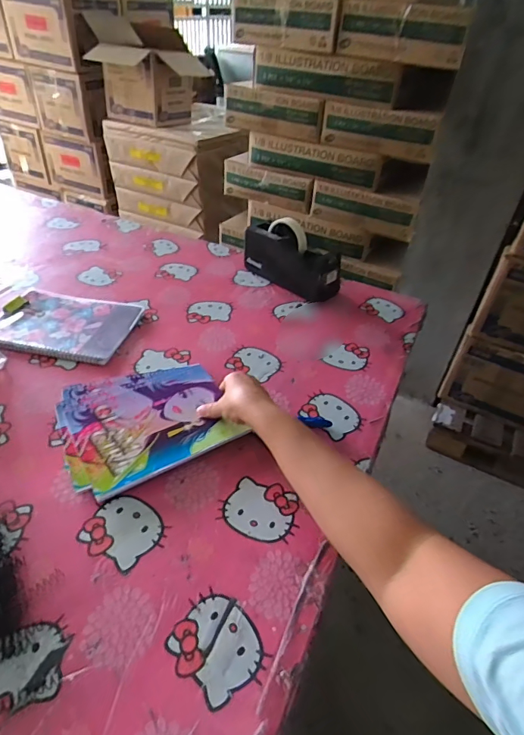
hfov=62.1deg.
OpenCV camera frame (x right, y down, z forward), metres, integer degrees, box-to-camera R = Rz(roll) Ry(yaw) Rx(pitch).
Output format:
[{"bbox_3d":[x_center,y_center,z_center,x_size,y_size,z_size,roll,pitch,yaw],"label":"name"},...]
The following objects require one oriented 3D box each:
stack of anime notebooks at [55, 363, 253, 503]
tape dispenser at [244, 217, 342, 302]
[{"bbox_3d":[-0.153,0.063,0.573,0.203,0.016,0.195,-16,44,-23],"label":"stack of anime notebooks"},{"bbox_3d":[0.062,-0.222,0.869,0.198,0.118,0.086,29,45,26],"label":"tape dispenser"}]

